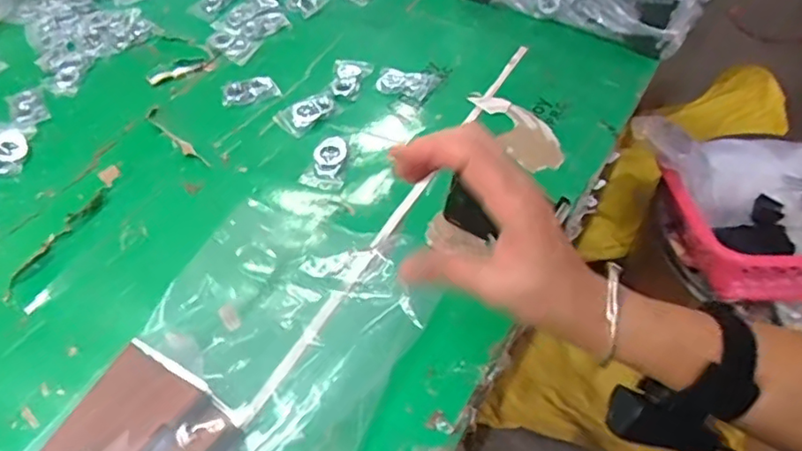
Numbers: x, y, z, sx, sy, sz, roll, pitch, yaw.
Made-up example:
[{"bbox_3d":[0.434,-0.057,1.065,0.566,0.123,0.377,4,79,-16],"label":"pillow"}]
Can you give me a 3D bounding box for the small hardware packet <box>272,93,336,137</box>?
[{"bbox_3d":[-0.109,-0.134,0.704,0.070,0.010,0.040,-38,59,-26],"label":"small hardware packet"}]

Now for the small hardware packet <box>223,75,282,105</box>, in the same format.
[{"bbox_3d":[-0.181,-0.163,0.730,0.065,0.011,0.035,-14,51,-9],"label":"small hardware packet"}]

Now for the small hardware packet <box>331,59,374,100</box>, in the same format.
[{"bbox_3d":[-0.064,-0.180,0.743,0.043,0.014,0.062,11,52,10],"label":"small hardware packet"}]

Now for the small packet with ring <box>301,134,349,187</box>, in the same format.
[{"bbox_3d":[-0.077,-0.074,0.657,0.045,0.017,0.077,10,51,9],"label":"small packet with ring"}]

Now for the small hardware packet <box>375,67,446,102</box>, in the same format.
[{"bbox_3d":[0.012,-0.173,0.734,0.081,0.019,0.047,-2,51,0],"label":"small hardware packet"}]

